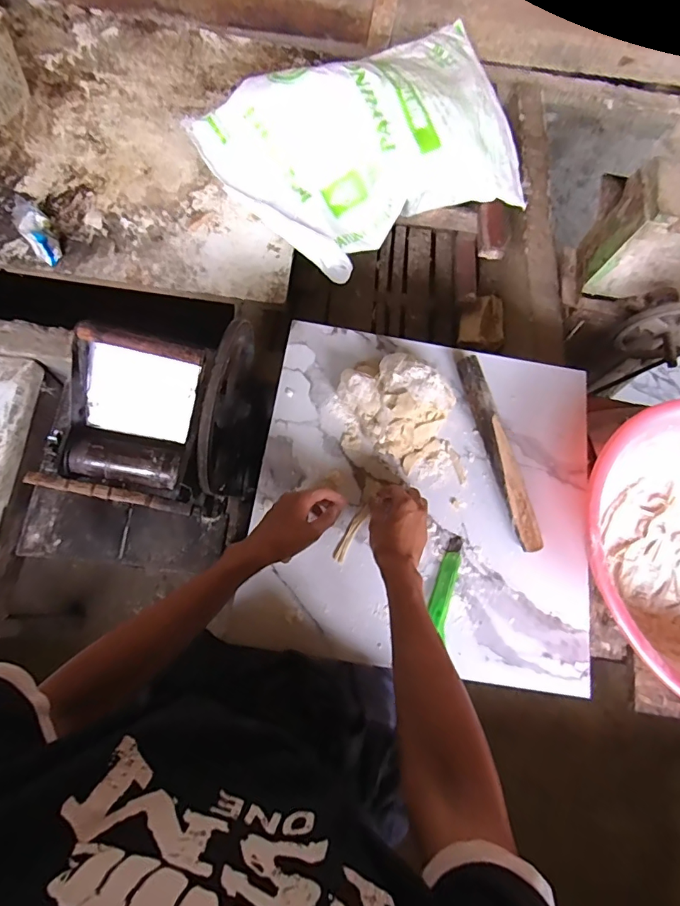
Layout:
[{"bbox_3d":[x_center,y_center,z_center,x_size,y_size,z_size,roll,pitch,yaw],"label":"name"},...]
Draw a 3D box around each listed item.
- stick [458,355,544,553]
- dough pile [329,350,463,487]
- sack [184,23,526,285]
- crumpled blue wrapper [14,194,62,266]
[{"bbox_3d":[0.237,-0.003,0.705,0.034,0.037,0.300,-14,75,-6],"label":"stick"},{"bbox_3d":[0.101,-0.060,0.695,0.225,0.067,0.153,24,71,1],"label":"dough pile"},{"bbox_3d":[0.075,-0.659,1.010,0.673,0.186,0.418,-28,77,-10],"label":"sack"},{"bbox_3d":[-0.608,-0.446,0.946,0.060,0.057,0.114,-38,79,-12],"label":"crumpled blue wrapper"}]

